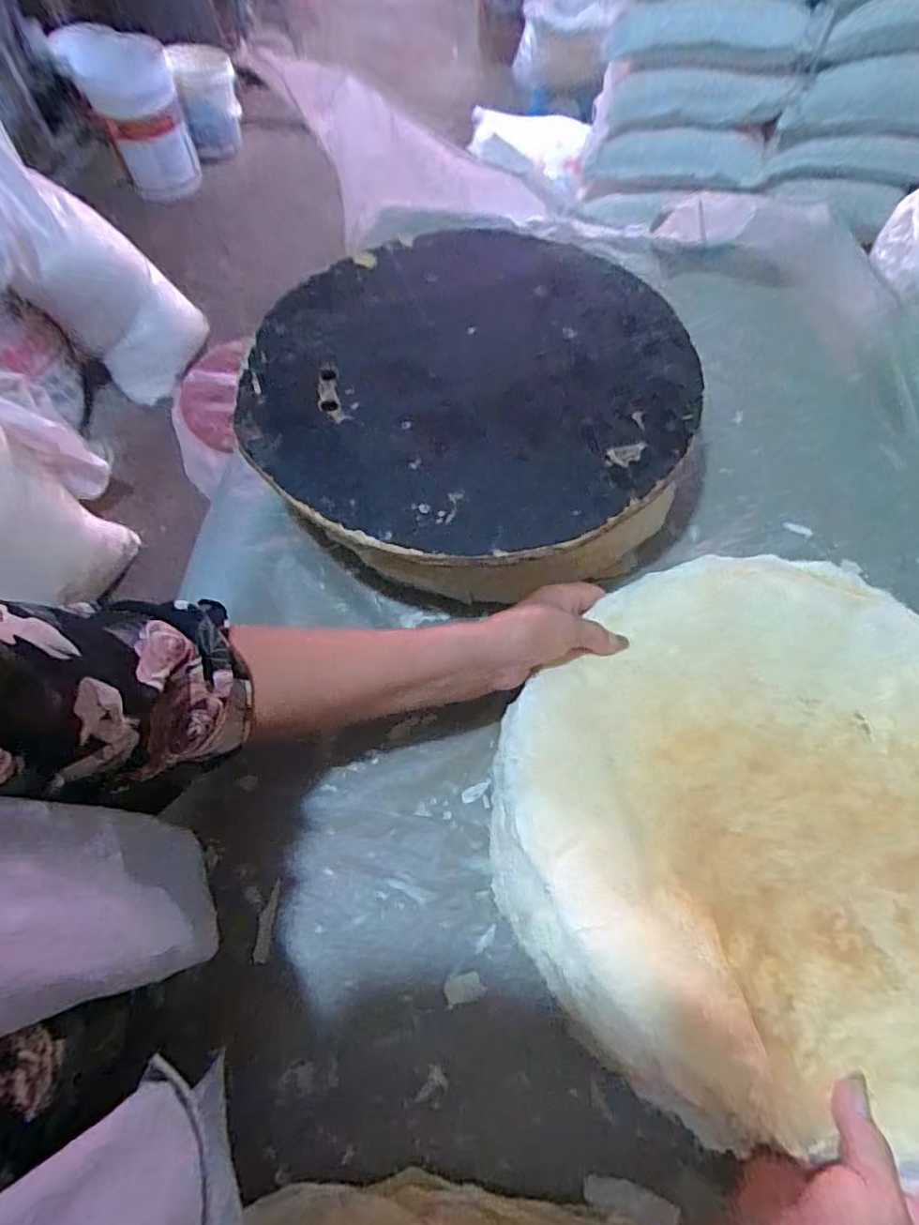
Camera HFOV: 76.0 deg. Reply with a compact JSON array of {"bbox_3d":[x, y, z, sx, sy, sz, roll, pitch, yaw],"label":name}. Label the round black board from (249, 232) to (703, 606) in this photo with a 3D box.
[{"bbox_3d":[0.011,-0.195,0.568,0.391,0.102,0.389,0,64,0],"label":"round black board"}]

